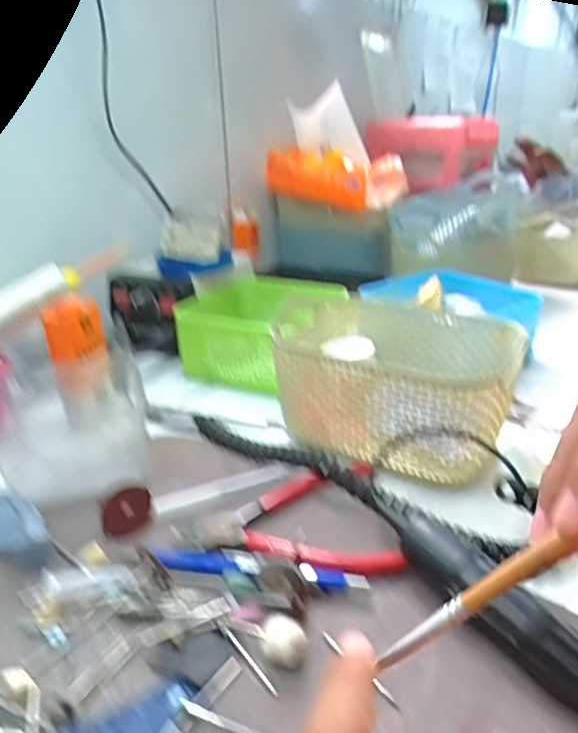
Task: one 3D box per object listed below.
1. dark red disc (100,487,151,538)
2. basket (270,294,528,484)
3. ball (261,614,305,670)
[{"bbox_3d":[-0.093,0.085,0.325,0.032,0.024,0.004,-37,3,-43],"label":"dark red disc"},{"bbox_3d":[0.069,0.010,0.417,0.181,0.078,0.120,15,29,29],"label":"basket"},{"bbox_3d":[-0.002,0.124,0.250,0.019,0.014,0.017,0,26,0],"label":"ball"}]

